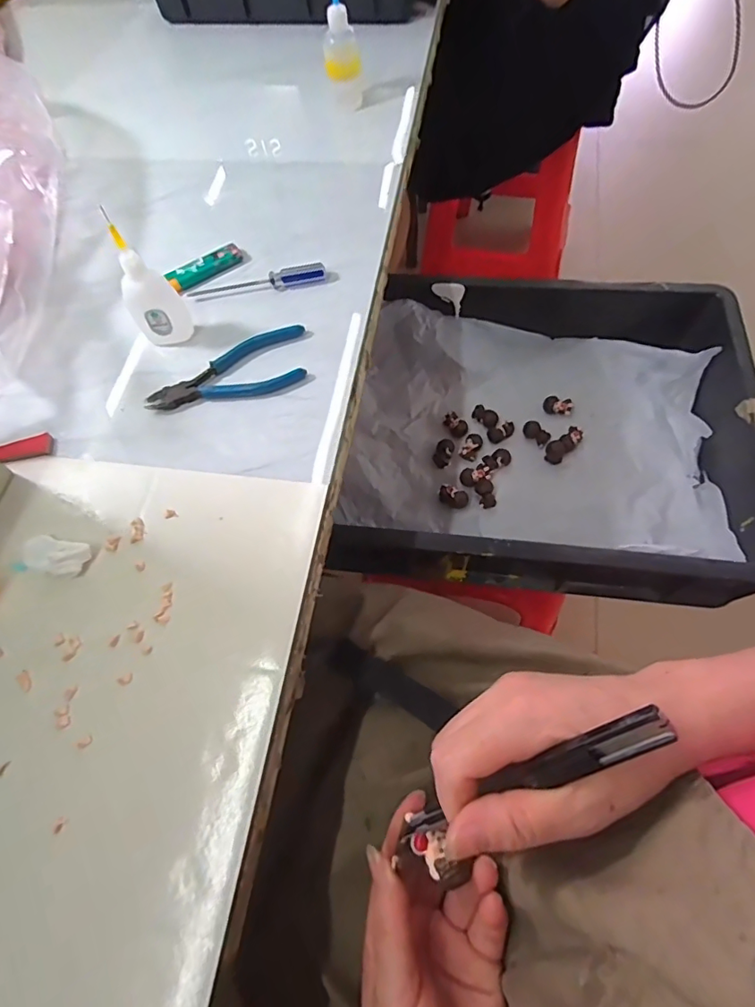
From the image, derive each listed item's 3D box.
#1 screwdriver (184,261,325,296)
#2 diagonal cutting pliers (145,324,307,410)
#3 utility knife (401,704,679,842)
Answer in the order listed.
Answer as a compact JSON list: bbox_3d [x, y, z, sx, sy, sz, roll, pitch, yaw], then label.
[{"bbox_3d":[-0.110,-0.205,0.475,0.125,0.013,0.020,-11,62,-2],"label":"screwdriver"},{"bbox_3d":[-0.121,-0.108,0.429,0.139,0.010,0.062,-25,63,-9],"label":"diagonal cutting pliers"},{"bbox_3d":[0.062,0.127,0.232,0.141,0.016,0.012,-40,67,26],"label":"utility knife"}]

